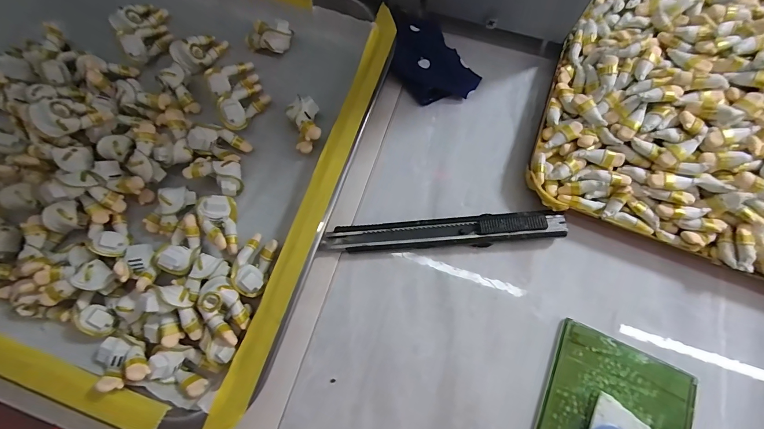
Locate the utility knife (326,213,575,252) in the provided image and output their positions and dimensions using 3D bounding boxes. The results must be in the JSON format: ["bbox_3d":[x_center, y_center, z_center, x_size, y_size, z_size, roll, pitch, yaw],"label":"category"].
[{"bbox_3d":[0.033,0.010,0.184,0.128,0.012,0.015,-4,75,0],"label":"utility knife"}]

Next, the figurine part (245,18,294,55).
[{"bbox_3d":[-0.072,-0.114,0.214,0.026,0.015,0.018,19,76,6],"label":"figurine part"}]

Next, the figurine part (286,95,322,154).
[{"bbox_3d":[-0.044,-0.052,0.196,0.016,0.017,0.029,-10,75,-2],"label":"figurine part"}]

